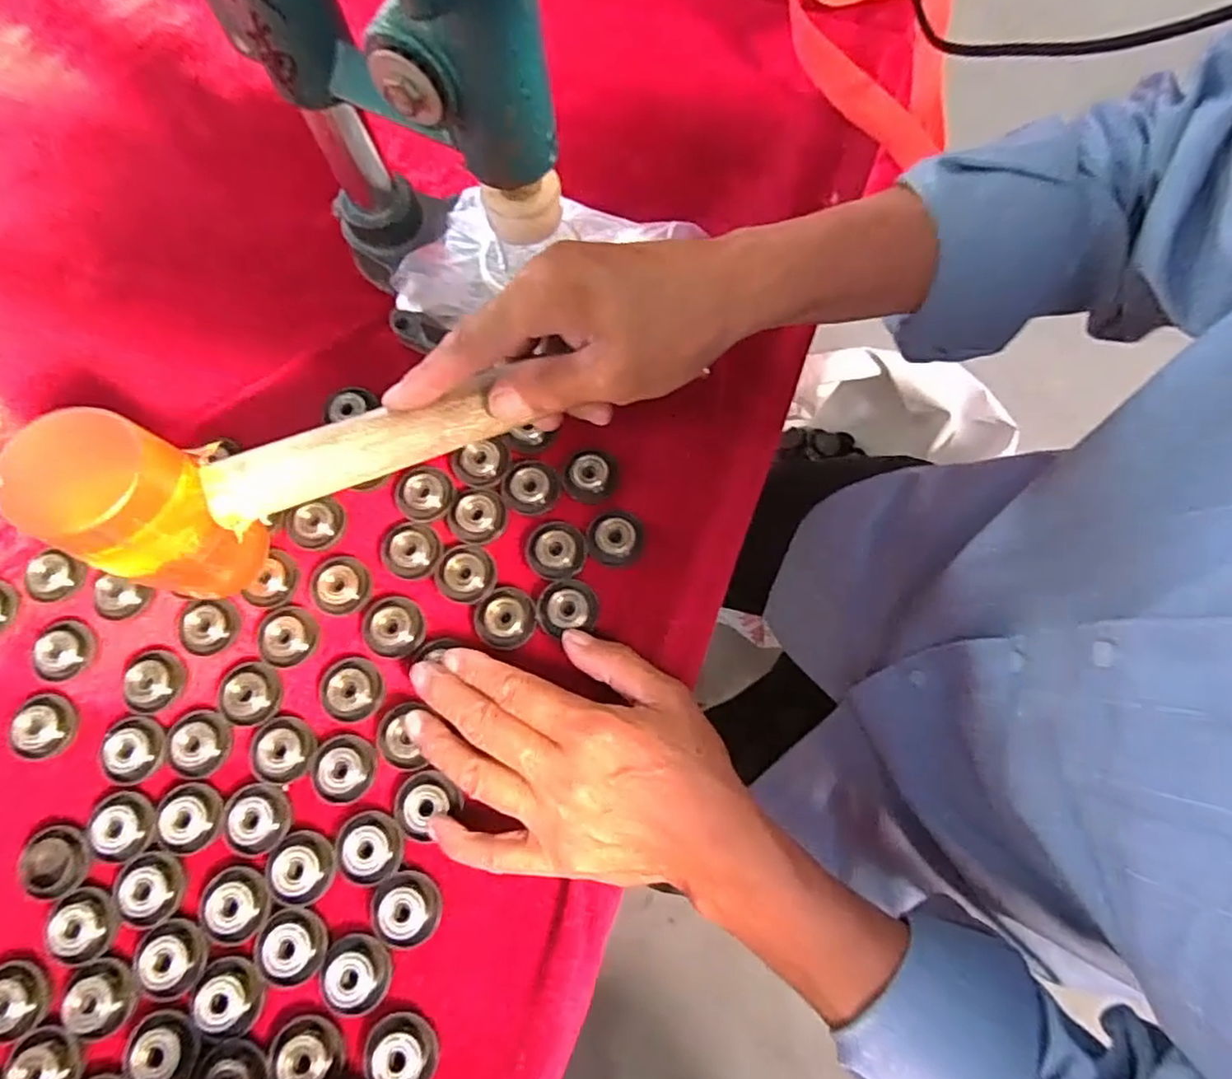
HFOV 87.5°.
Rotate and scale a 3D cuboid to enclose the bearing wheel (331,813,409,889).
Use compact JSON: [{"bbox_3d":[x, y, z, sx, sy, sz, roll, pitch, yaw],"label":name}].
[{"bbox_3d":[-0.120,0.151,0.313,0.031,0.008,0.032,-1,74,2],"label":"bearing wheel"}]

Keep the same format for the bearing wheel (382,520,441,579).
[{"bbox_3d":[-0.115,0.005,0.357,0.033,0.012,0.031,-1,74,2],"label":"bearing wheel"}]

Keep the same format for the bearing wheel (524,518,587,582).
[{"bbox_3d":[-0.033,0.005,0.354,0.033,0.009,0.032,-1,74,2],"label":"bearing wheel"}]

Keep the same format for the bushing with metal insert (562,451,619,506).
[{"bbox_3d":[-0.015,-0.037,0.369,0.030,0.009,0.028,-9,73,0],"label":"bushing with metal insert"}]

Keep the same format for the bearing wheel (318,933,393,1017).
[{"bbox_3d":[-0.122,0.203,0.297,0.032,0.011,0.029,40,79,12],"label":"bearing wheel"}]

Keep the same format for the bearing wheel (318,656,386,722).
[{"bbox_3d":[-0.140,0.078,0.337,0.034,0.010,0.032,-1,74,2],"label":"bearing wheel"}]

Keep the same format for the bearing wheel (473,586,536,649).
[{"bbox_3d":[-0.060,0.041,0.345,0.033,0.008,0.032,-1,74,2],"label":"bearing wheel"}]

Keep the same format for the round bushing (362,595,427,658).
[{"bbox_3d":[-0.121,0.046,0.345,0.034,0.011,0.032,-1,74,2],"label":"round bushing"}]

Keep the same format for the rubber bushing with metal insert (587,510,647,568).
[{"bbox_3d":[0.000,-0.002,0.358,0.030,0.011,0.033,5,74,4],"label":"rubber bushing with metal insert"}]

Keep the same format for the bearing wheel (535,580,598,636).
[{"bbox_3d":[-0.027,0.035,0.346,0.031,0.008,0.030,-1,74,2],"label":"bearing wheel"}]

